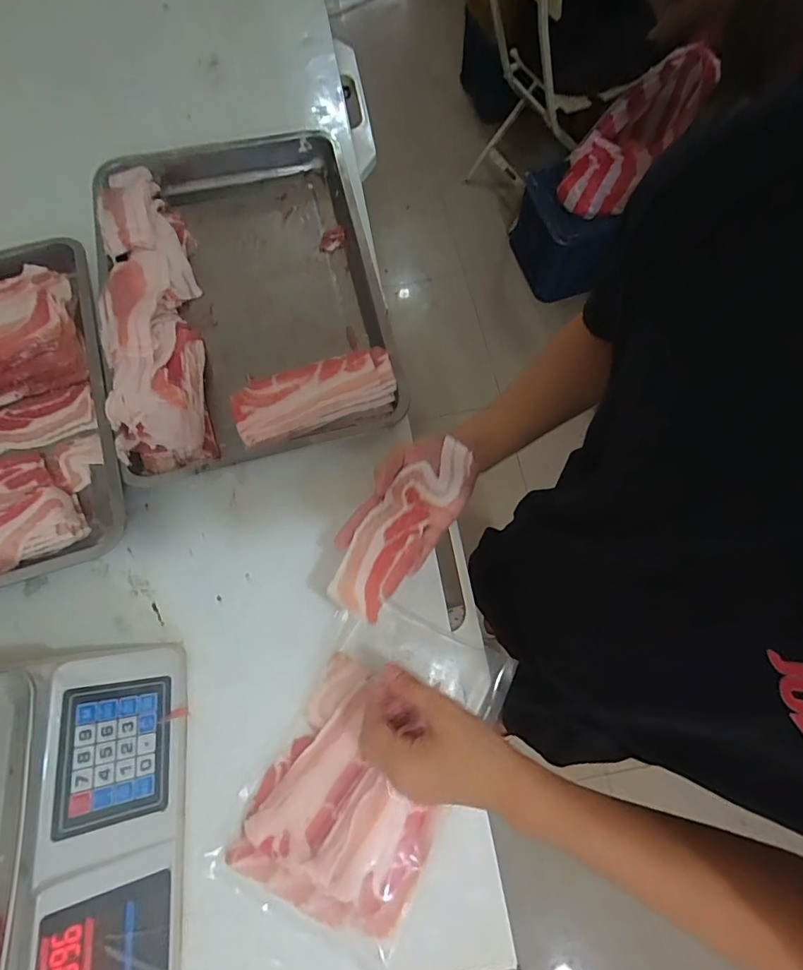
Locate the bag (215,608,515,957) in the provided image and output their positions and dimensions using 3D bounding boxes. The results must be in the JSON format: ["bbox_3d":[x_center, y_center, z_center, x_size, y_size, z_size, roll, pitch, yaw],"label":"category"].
[{"bbox_3d":[-0.030,0.270,0.476,0.184,0.030,0.286,26,73,6],"label":"bag"}]

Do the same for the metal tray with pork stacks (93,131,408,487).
[{"bbox_3d":[-0.204,-0.250,0.623,0.334,0.075,0.472,-12,72,-2],"label":"metal tray with pork stacks"}]

